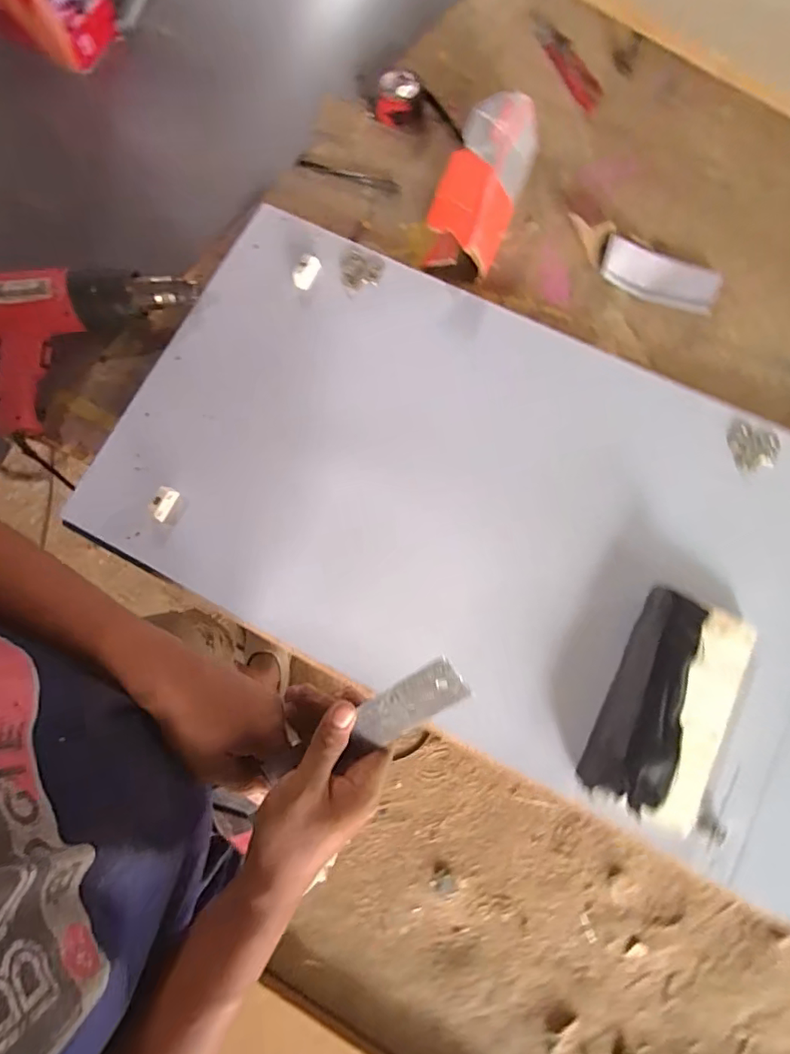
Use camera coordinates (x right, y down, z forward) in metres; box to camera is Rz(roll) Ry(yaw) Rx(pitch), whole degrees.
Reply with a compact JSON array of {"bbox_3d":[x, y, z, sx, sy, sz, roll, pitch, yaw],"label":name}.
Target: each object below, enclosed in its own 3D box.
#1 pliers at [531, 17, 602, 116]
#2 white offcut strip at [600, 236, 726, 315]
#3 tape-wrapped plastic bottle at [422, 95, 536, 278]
[{"bbox_3d":[0.238,-0.633,0.719,0.041,0.016,0.141,-39,95,-7],"label":"pliers"},{"bbox_3d":[0.326,-0.306,0.649,0.146,0.015,0.059,18,81,4],"label":"white offcut strip"},{"bbox_3d":[0.107,-0.411,0.638,0.090,0.098,0.211,20,81,4],"label":"tape-wrapped plastic bottle"}]

